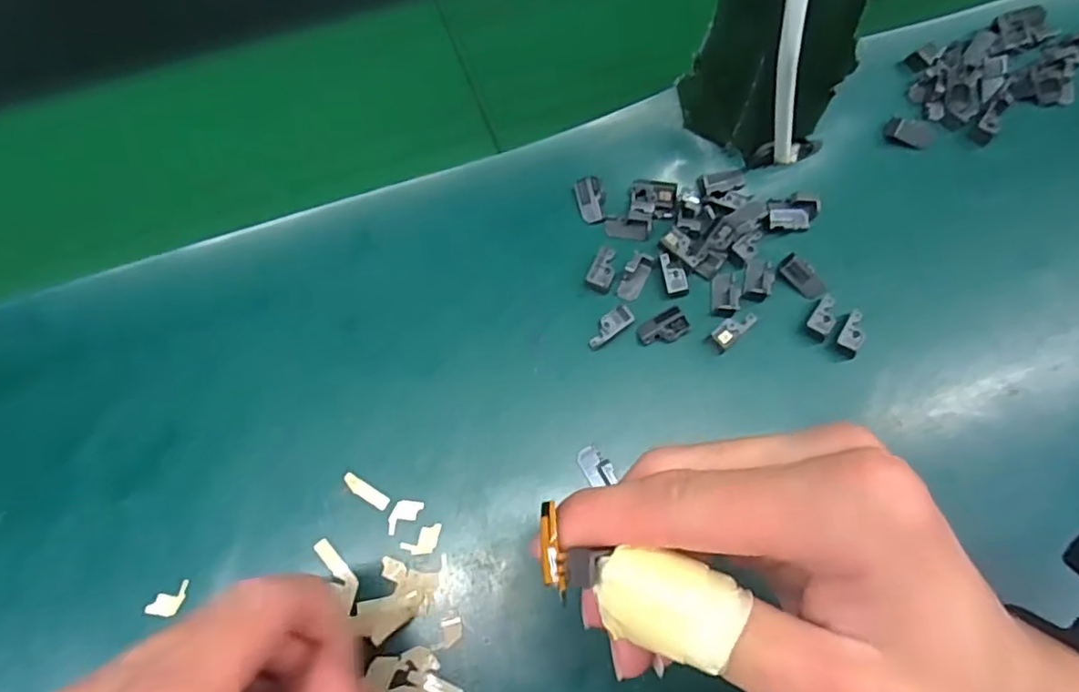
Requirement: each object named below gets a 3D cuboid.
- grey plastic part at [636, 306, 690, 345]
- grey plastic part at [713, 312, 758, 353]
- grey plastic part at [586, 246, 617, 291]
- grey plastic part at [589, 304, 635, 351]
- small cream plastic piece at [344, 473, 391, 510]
[{"bbox_3d":[0.056,-0.008,0.282,0.022,0.007,0.014,-28,75,-9],"label":"grey plastic part"},{"bbox_3d":[0.087,-0.007,0.279,0.021,0.010,0.010,-41,78,-12],"label":"grey plastic part"},{"bbox_3d":[0.030,-0.037,0.292,0.011,0.004,0.023,22,74,6],"label":"grey plastic part"},{"bbox_3d":[0.032,-0.009,0.283,0.025,0.006,0.010,-36,77,-11],"label":"grey plastic part"},{"bbox_3d":[-0.073,0.061,0.261,0.022,0.004,0.006,31,75,8],"label":"small cream plastic piece"}]

